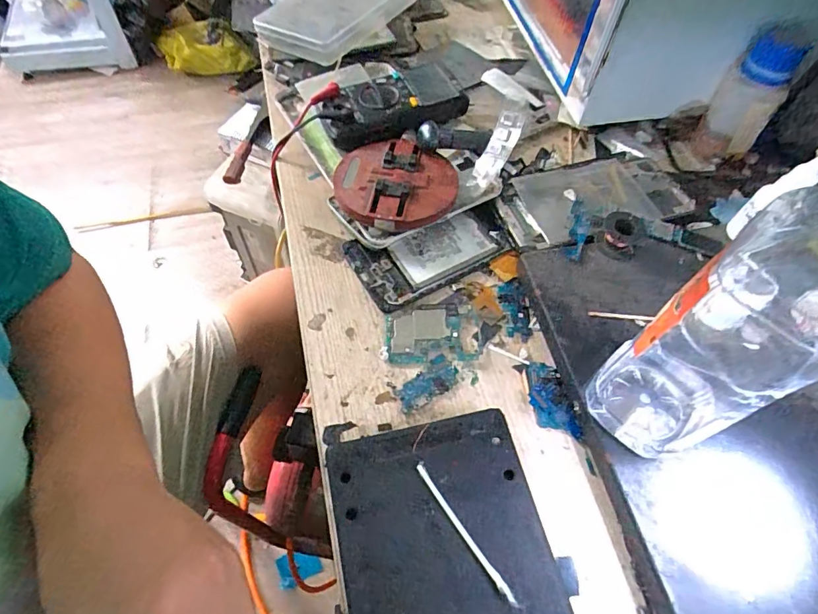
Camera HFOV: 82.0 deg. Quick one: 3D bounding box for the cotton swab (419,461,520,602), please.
[{"bbox_3d":[0.029,0.119,0.251,0.005,0.004,0.082,-29,64,-19],"label":"cotton swab"}]

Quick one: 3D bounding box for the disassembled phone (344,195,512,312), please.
[{"bbox_3d":[0.018,-0.046,0.363,0.119,0.007,0.064,-23,62,-16],"label":"disassembled phone"}]

